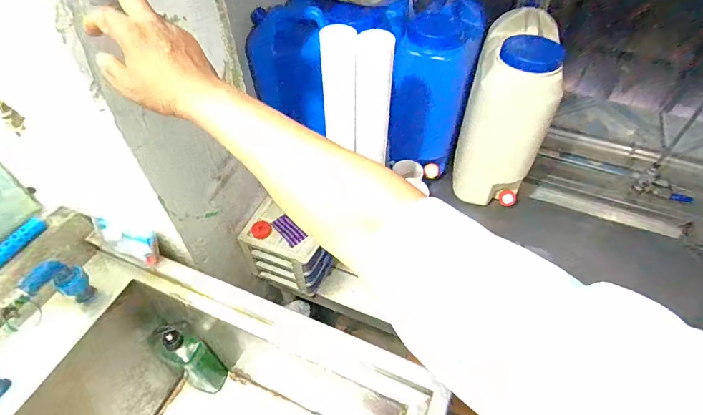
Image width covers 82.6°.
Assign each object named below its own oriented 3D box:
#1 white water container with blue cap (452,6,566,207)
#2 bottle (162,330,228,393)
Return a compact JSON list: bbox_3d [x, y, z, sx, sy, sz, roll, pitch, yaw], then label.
[{"bbox_3d":[0.386,-0.239,0.988,0.187,0.387,0.288,11,52,9],"label":"white water container with blue cap"},{"bbox_3d":[-0.332,0.333,0.857,0.062,0.232,0.075,34,58,24],"label":"bottle"}]

